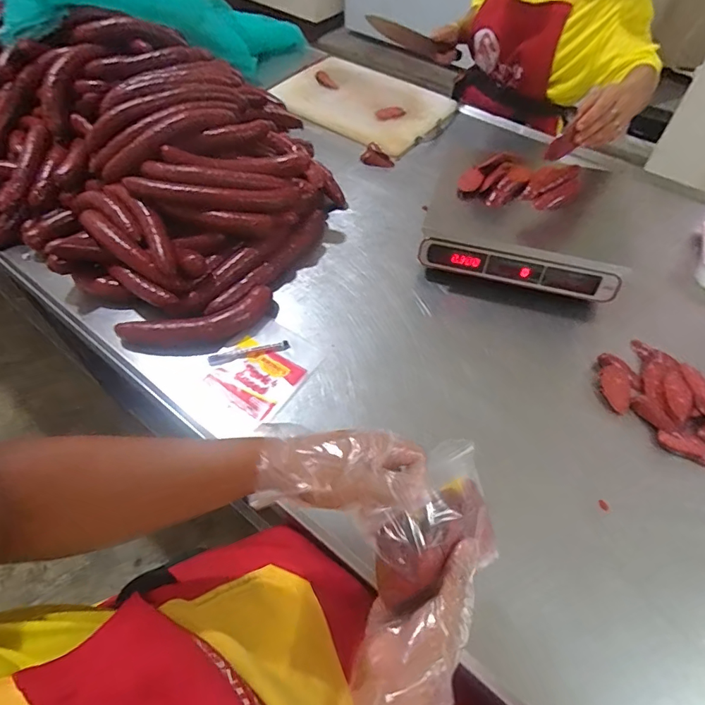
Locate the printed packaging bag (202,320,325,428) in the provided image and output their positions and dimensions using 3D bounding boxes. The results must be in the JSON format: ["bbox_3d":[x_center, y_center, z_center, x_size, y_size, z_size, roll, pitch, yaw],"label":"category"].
[{"bbox_3d":[-0.145,0.026,0.757,0.135,0.011,0.169,33,61,16],"label":"printed packaging bag"}]

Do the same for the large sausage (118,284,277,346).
[{"bbox_3d":[-0.257,-0.049,0.787,0.255,0.037,0.072,-19,57,-14],"label":"large sausage"}]

